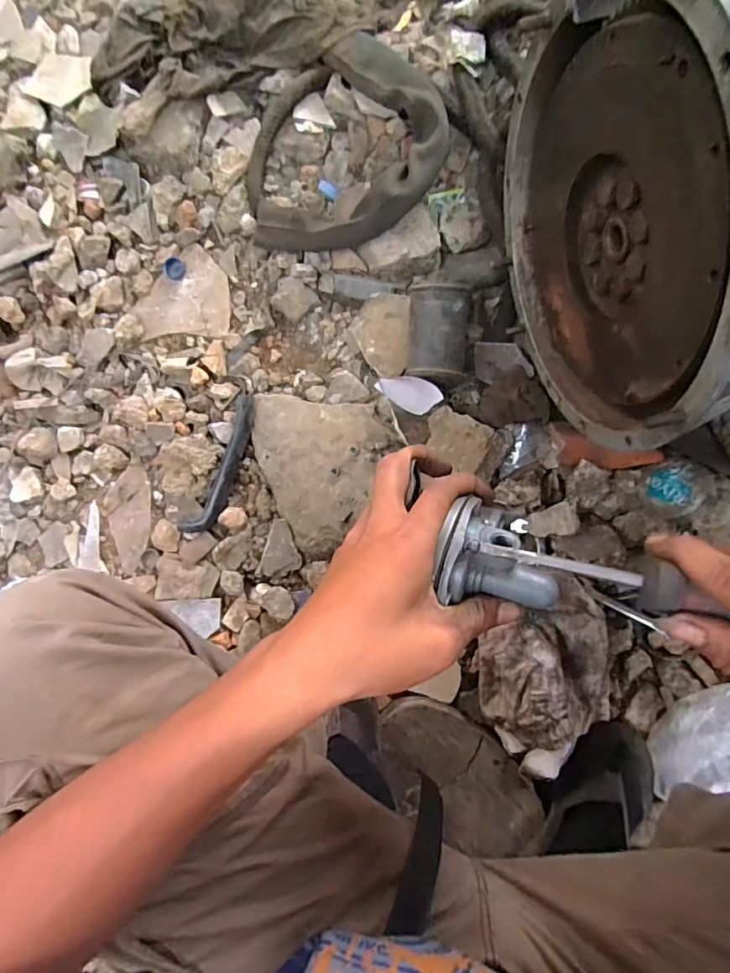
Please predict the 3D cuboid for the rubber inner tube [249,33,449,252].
[{"bbox_3d":[-0.033,-0.462,0.665,0.272,0.076,0.264,-5,89,5],"label":"rubber inner tube"}]

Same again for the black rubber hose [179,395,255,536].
[{"bbox_3d":[-0.202,-0.027,0.698,0.043,0.021,0.213,27,91,5],"label":"black rubber hose"}]

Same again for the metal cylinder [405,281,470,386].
[{"bbox_3d":[0.096,-0.204,0.651,0.080,0.074,0.126,6,90,5],"label":"metal cylinder"}]

